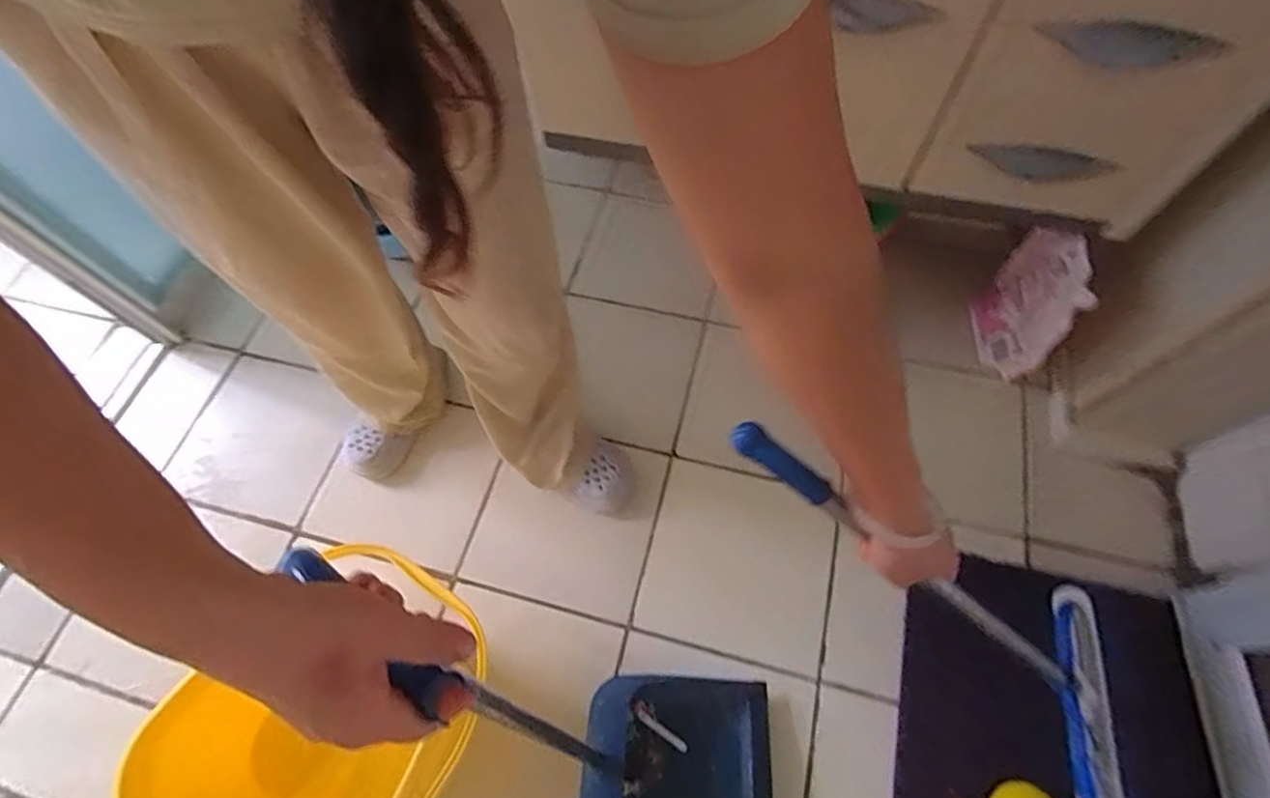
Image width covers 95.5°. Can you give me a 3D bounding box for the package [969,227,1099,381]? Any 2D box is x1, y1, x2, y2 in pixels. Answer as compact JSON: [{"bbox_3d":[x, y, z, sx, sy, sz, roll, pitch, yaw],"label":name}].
[{"bbox_3d":[0.679,-0.169,1.005,0.059,0.244,0.192,-1,64,2],"label":"package"}]

